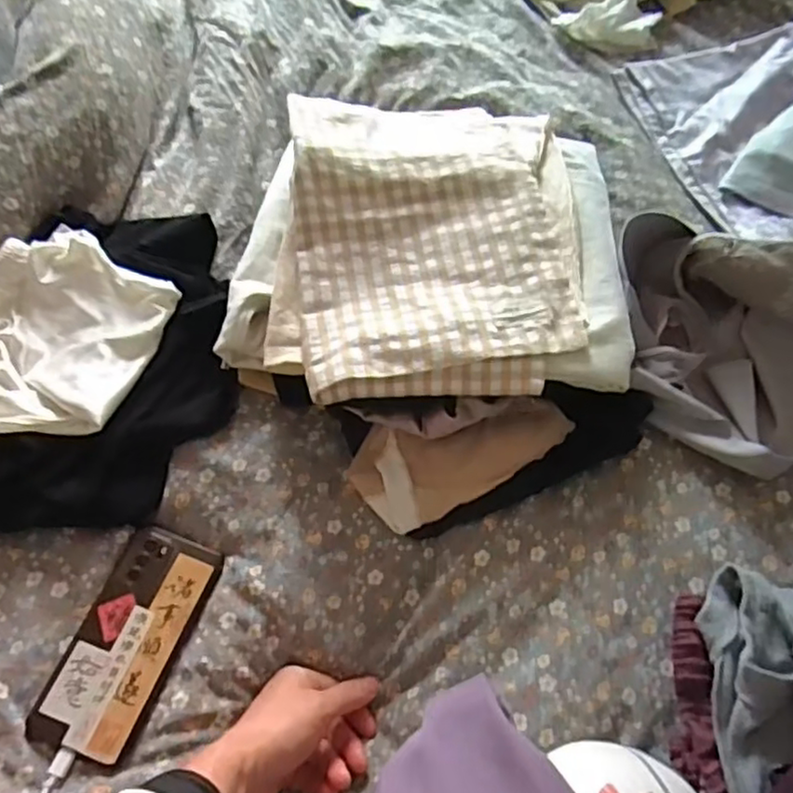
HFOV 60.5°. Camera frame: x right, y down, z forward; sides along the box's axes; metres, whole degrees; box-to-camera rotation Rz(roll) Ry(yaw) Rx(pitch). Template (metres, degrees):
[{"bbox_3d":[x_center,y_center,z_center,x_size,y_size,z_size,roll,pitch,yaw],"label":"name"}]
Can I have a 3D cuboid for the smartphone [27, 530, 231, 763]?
[{"bbox_3d":[-0.199,0.179,0.509,0.076,0.011,0.160,19,62,9],"label":"smartphone"}]

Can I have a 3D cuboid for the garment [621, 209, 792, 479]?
[{"bbox_3d":[0.323,-0.063,0.585,0.251,0.093,0.226,-11,62,-7],"label":"garment"}]

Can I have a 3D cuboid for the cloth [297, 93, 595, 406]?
[{"bbox_3d":[0.028,-0.150,0.605,0.254,0.043,0.329,0,61,-2],"label":"cloth"}]

